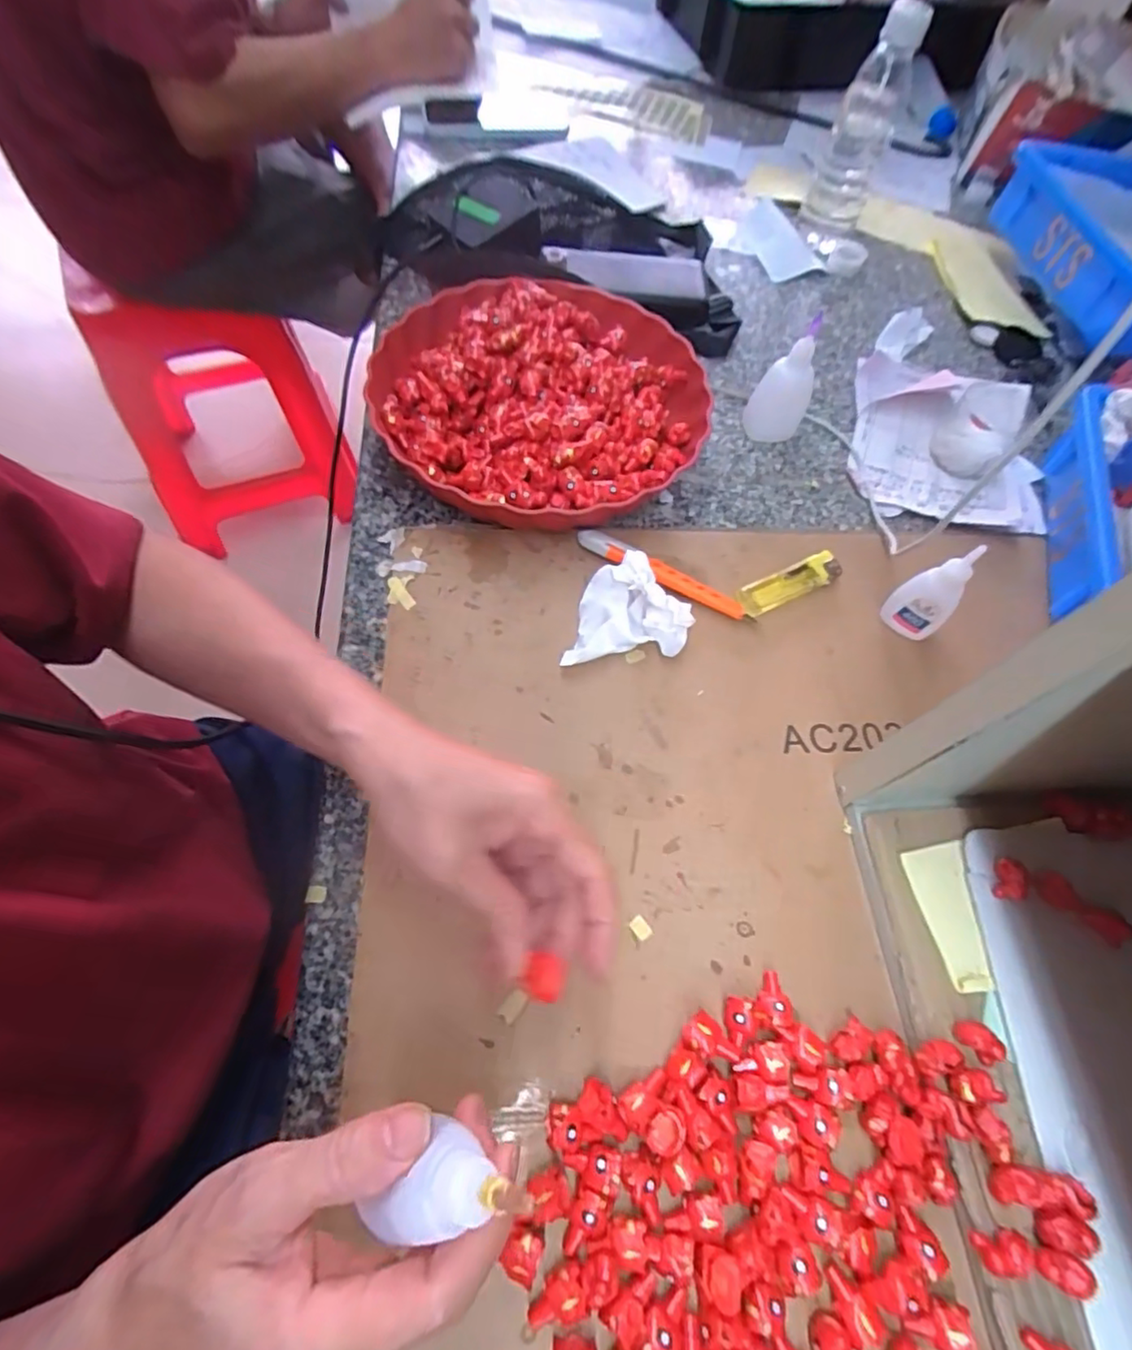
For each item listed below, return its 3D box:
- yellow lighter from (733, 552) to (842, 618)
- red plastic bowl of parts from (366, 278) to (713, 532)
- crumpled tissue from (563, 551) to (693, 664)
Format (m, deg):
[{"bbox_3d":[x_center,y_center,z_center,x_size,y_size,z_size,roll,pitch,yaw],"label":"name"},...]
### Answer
[{"bbox_3d":[0.155,-0.063,0.421,0.084,0.010,0.021,-24,67,-15],"label":"yellow lighter"},{"bbox_3d":[-0.019,-0.205,0.452,0.233,0.063,0.233,2,63,-3],"label":"red plastic bowl of parts"},{"bbox_3d":[0.037,-0.041,0.381,0.083,0.041,0.056,-6,63,-8],"label":"crumpled tissue"}]

